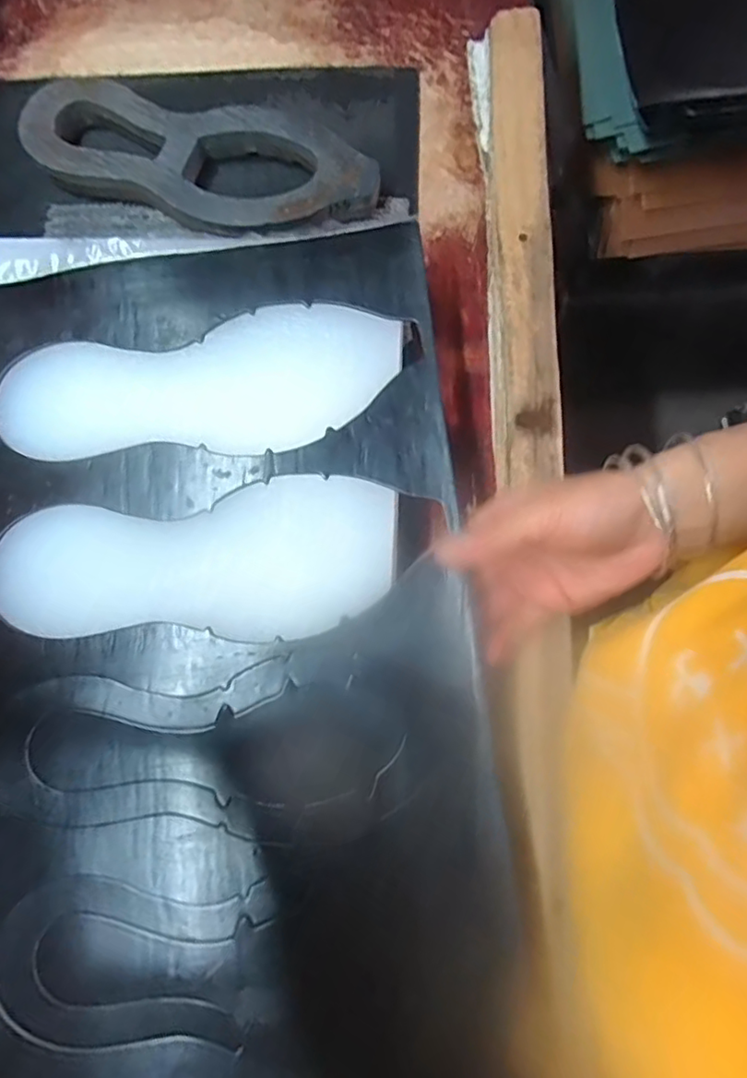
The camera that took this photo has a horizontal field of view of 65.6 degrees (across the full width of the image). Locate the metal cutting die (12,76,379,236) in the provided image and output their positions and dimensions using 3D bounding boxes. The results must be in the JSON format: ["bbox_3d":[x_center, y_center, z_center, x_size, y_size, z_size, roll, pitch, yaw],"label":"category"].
[{"bbox_3d":[-0.118,-0.253,0.389,0.240,0.021,0.091,15,79,5],"label":"metal cutting die"}]

